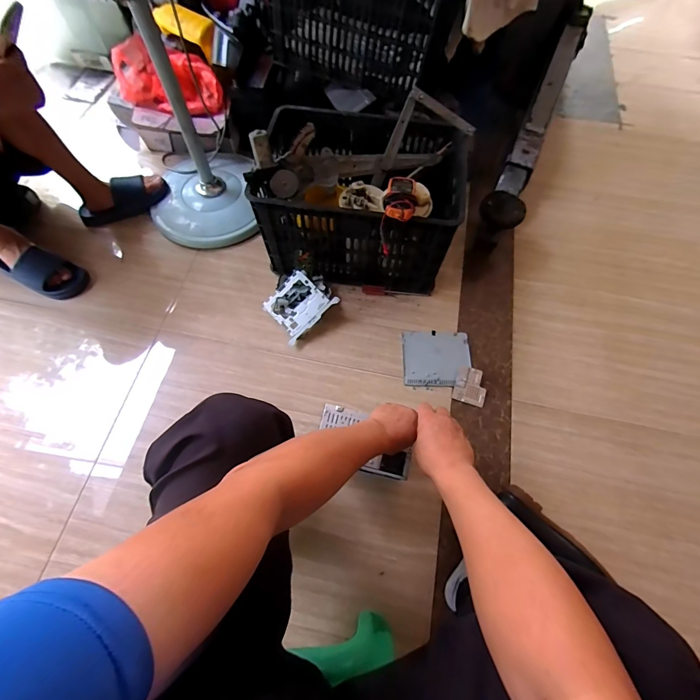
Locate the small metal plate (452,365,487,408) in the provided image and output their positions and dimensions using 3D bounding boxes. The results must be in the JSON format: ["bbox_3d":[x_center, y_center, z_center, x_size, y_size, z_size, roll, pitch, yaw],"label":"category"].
[{"bbox_3d":[0.314,0.093,0.897,0.080,0.004,0.093,18,75,6],"label":"small metal plate"}]

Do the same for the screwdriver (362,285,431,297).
[{"bbox_3d":[0.135,-0.170,1.021,0.195,0.020,0.024,6,66,3],"label":"screwdriver"}]

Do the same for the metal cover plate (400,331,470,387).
[{"bbox_3d":[0.233,0.022,0.938,0.177,0.011,0.158,3,66,2],"label":"metal cover plate"}]

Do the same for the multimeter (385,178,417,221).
[{"bbox_3d":[0.113,-0.338,0.769,0.072,0.040,0.129,8,53,4],"label":"multimeter"}]

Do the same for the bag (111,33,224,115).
[{"bbox_3d":[-0.613,-0.913,1.176,0.363,0.139,0.173,11,67,4],"label":"bag"}]

